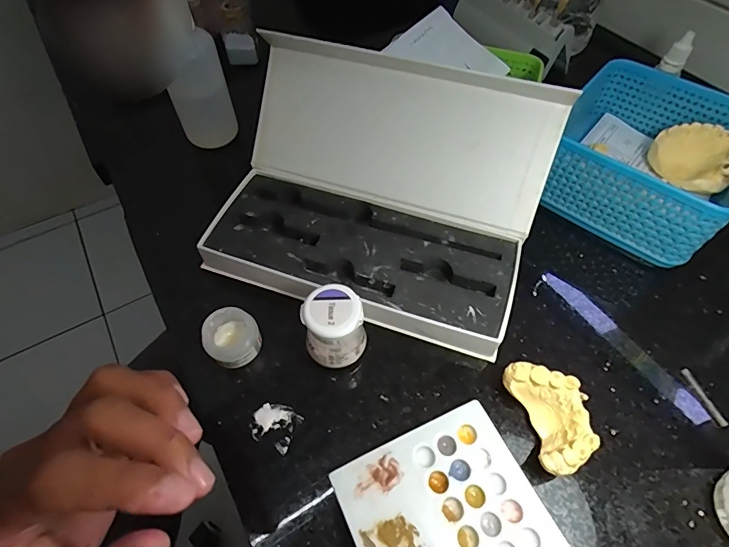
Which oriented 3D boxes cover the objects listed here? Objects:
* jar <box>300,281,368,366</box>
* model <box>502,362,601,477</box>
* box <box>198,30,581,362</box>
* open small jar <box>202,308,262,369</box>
[{"bbox_3d":[-0.018,0.035,0.250,0.035,0.051,0.031,-15,58,-9],"label":"jar"},{"bbox_3d":[0.104,0.079,0.233,0.035,0.028,0.058,-11,57,-7],"label":"model"},{"bbox_3d":[0.006,-0.058,0.284,0.215,0.099,0.156,19,58,13],"label":"box"},{"bbox_3d":[-0.082,0.041,0.260,0.032,0.026,0.029,-24,60,-14],"label":"open small jar"}]

